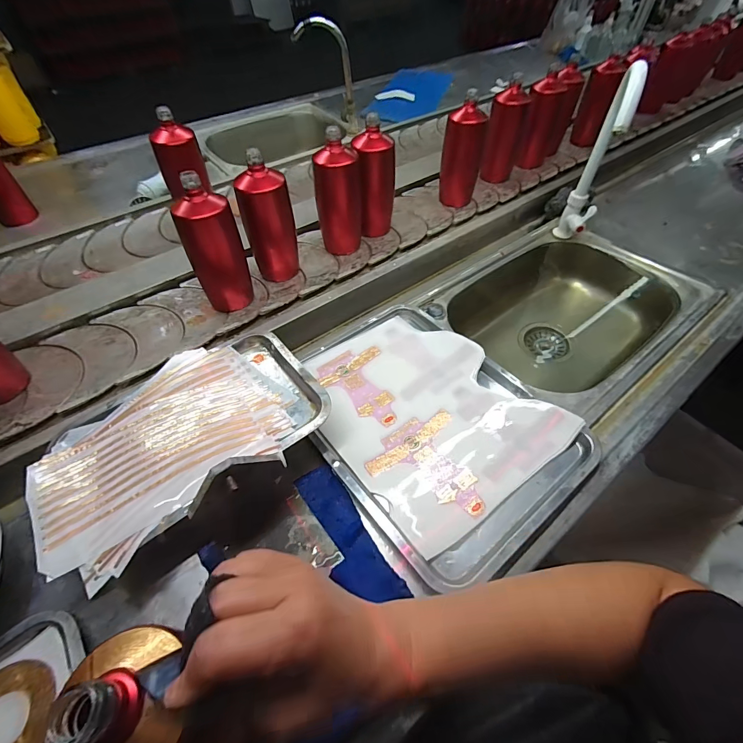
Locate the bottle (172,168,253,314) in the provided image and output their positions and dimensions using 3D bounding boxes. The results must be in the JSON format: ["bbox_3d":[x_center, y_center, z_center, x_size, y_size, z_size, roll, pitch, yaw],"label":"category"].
[{"bbox_3d":[-0.241,-0.185,0.575,0.075,0.187,0.063,6,53,4],"label":"bottle"}]

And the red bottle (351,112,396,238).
[{"bbox_3d":[0.006,-0.349,0.710,0.079,0.200,0.062,4,53,2],"label":"red bottle"}]

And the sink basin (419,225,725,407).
[{"bbox_3d":[0.361,-0.107,0.702,0.464,0.129,0.323,-30,59,-21],"label":"sink basin"}]

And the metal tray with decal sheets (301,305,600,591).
[{"bbox_3d":[0.067,0.052,0.508,0.272,0.039,0.372,-30,59,-22],"label":"metal tray with decal sheets"}]

